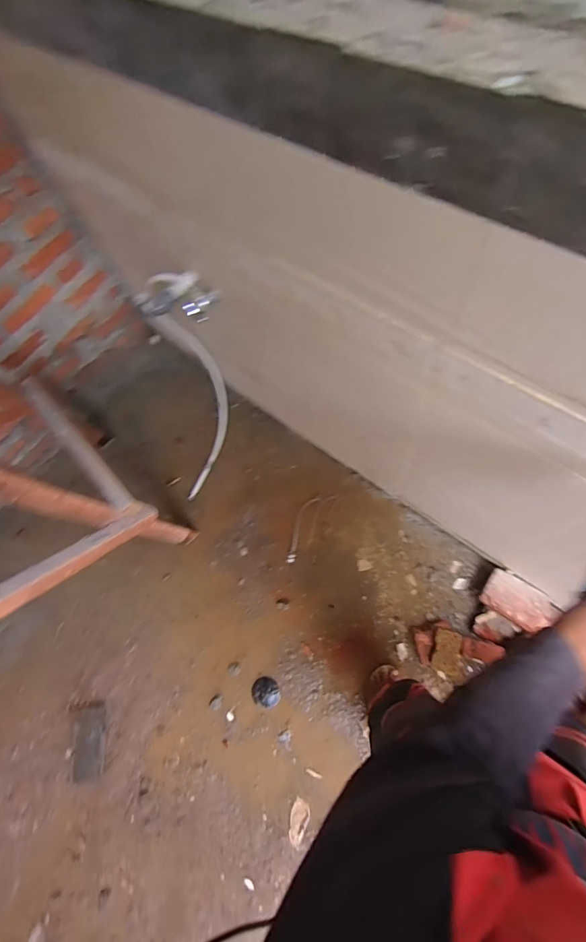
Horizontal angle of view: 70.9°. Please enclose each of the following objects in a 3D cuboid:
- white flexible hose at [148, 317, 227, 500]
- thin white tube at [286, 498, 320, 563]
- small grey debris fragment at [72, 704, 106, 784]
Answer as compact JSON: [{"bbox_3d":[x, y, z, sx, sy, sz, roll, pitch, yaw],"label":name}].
[{"bbox_3d":[-0.330,-0.229,1.435,0.170,0.612,0.183,-8,25,-1],"label":"white flexible hose"},{"bbox_3d":[0.024,0.194,1.397,0.050,0.010,0.241,18,74,15],"label":"thin white tube"},{"bbox_3d":[-0.609,0.815,1.232,0.096,0.013,0.187,-12,69,4],"label":"small grey debris fragment"}]

